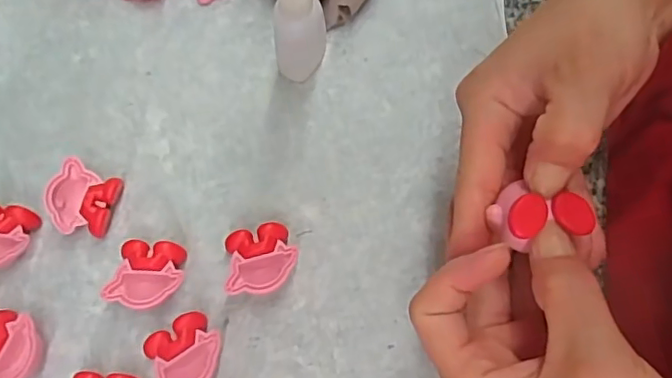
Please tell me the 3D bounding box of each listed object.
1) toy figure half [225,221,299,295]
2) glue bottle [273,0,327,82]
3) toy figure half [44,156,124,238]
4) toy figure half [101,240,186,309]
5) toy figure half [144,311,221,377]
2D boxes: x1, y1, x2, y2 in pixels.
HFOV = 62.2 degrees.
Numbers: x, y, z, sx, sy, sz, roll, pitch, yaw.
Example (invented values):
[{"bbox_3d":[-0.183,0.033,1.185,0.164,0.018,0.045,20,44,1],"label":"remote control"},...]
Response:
[{"bbox_3d":[-0.037,0.036,0.279,0.034,0.017,0.033,-7,73,-2],"label":"toy figure half"},{"bbox_3d":[-0.020,-0.082,0.283,0.026,0.075,0.023,-18,74,-5],"label":"glue bottle"},{"bbox_3d":[-0.131,0.007,0.290,0.032,0.016,0.035,20,74,6],"label":"toy figure half"},{"bbox_3d":[-0.093,0.043,0.278,0.034,0.017,0.032,0,73,0],"label":"toy figure half"},{"bbox_3d":[-0.071,0.079,0.266,0.034,0.017,0.033,-24,74,-7],"label":"toy figure half"}]

